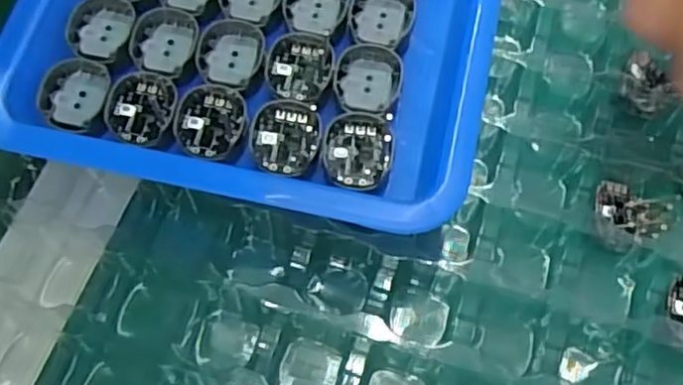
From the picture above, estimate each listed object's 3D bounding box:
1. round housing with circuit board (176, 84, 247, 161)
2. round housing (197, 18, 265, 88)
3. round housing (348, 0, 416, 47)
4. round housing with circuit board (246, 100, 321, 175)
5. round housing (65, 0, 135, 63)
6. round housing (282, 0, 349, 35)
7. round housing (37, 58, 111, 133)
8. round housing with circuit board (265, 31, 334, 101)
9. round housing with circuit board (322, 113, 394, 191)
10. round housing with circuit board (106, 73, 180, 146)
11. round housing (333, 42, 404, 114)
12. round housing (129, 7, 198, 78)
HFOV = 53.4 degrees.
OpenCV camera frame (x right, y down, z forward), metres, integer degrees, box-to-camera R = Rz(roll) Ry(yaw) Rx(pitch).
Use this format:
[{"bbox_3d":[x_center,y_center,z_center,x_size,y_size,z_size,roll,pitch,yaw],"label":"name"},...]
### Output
[{"bbox_3d":[-0.048,-0.027,0.247,0.025,0.004,0.029,10,69,6],"label":"round housing with circuit board"},{"bbox_3d":[-0.043,-0.053,0.260,0.025,0.005,0.028,7,69,5],"label":"round housing"},{"bbox_3d":[0.016,-0.071,0.266,0.025,0.004,0.029,5,69,5],"label":"round housing"},{"bbox_3d":[-0.020,-0.020,0.243,0.024,0.006,0.029,10,69,6],"label":"round housing with circuit board"},{"bbox_3d":[-0.094,-0.065,0.263,0.023,0.006,0.029,8,69,6],"label":"round housing"},{"bbox_3d":[-0.010,-0.075,0.269,0.025,0.006,0.028,20,71,10],"label":"round housing"},{"bbox_3d":[-0.100,-0.037,0.252,0.024,0.007,0.028,8,69,6],"label":"round housing"},{"bbox_3d":[-0.016,-0.048,0.257,0.025,0.006,0.029,3,69,4],"label":"round housing with circuit board"},{"bbox_3d":[0.006,-0.014,0.246,0.024,0.007,0.030,6,69,5],"label":"round housing with circuit board"},{"bbox_3d":[-0.073,-0.031,0.249,0.025,0.004,0.029,-3,68,1],"label":"round housing with circuit board"},{"bbox_3d":[0.010,-0.043,0.256,0.025,0.004,0.028,13,70,8],"label":"round housing"},{"bbox_3d":[-0.070,-0.058,0.264,0.024,0.005,0.029,9,69,6],"label":"round housing"}]

